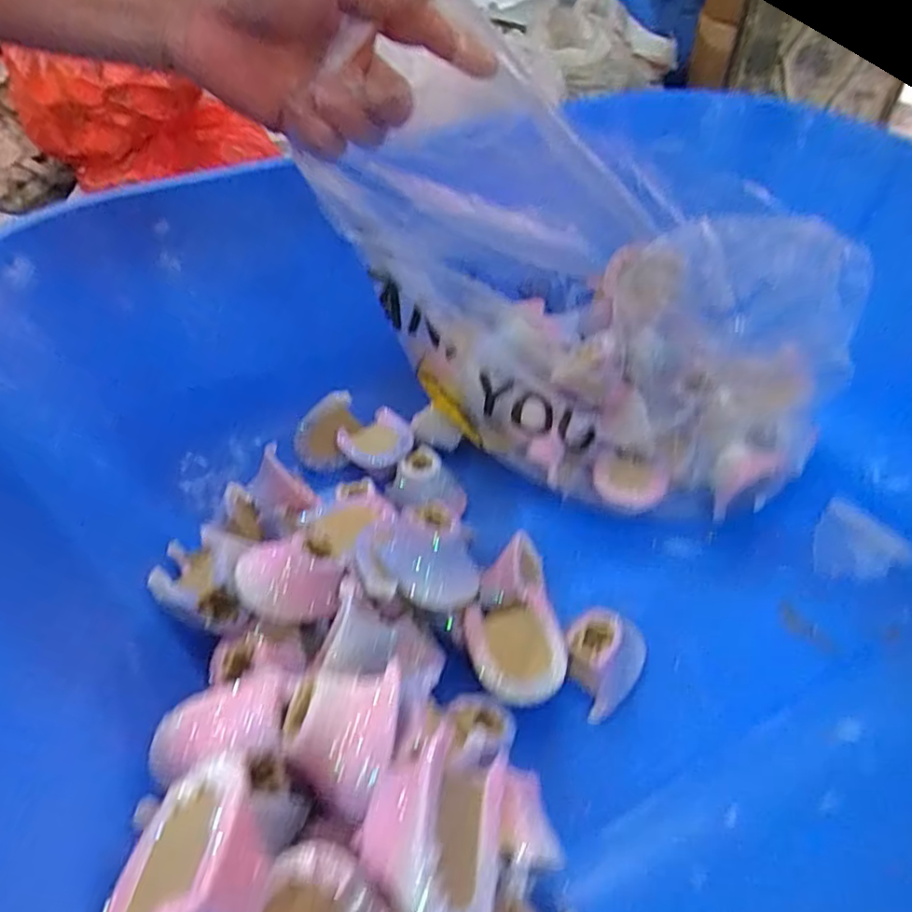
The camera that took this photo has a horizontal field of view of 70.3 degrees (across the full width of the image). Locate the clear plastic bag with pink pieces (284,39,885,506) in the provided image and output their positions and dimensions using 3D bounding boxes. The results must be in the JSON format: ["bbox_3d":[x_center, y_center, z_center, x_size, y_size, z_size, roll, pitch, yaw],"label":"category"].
[{"bbox_3d":[0.093,-0.099,0.381,0.243,0.201,0.195,28,49,28],"label":"clear plastic bag with pink pieces"}]

